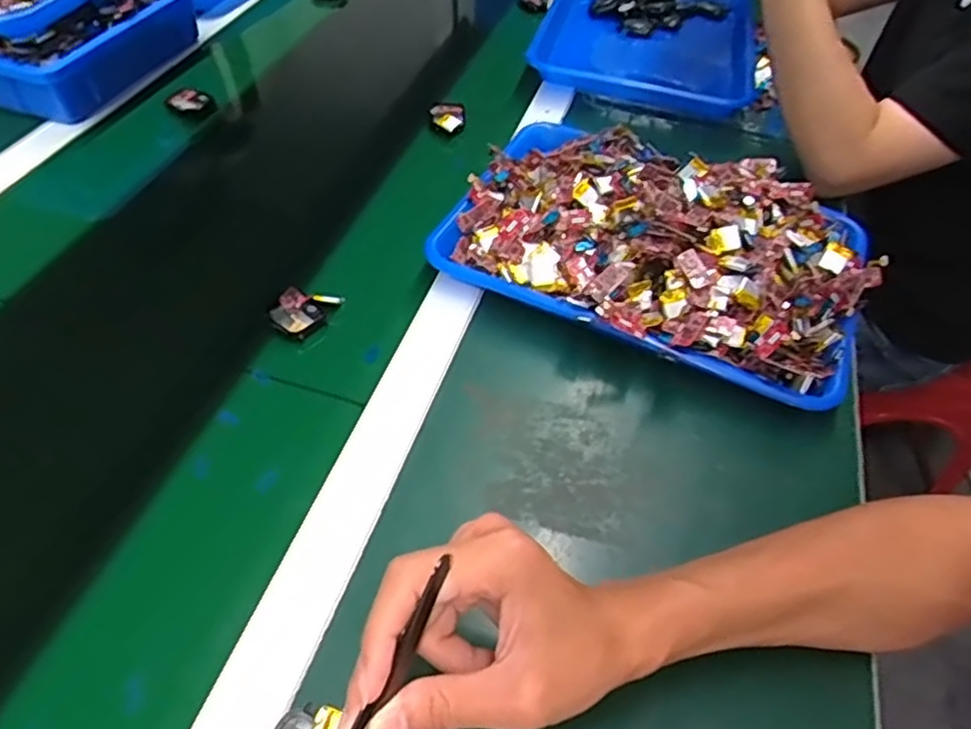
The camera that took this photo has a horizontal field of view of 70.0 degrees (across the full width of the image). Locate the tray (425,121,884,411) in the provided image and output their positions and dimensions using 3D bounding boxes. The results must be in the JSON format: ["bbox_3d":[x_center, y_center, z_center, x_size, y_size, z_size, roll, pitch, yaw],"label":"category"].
[{"bbox_3d":[0.143,-0.110,0.571,0.331,0.082,0.240,20,51,13],"label":"tray"}]

